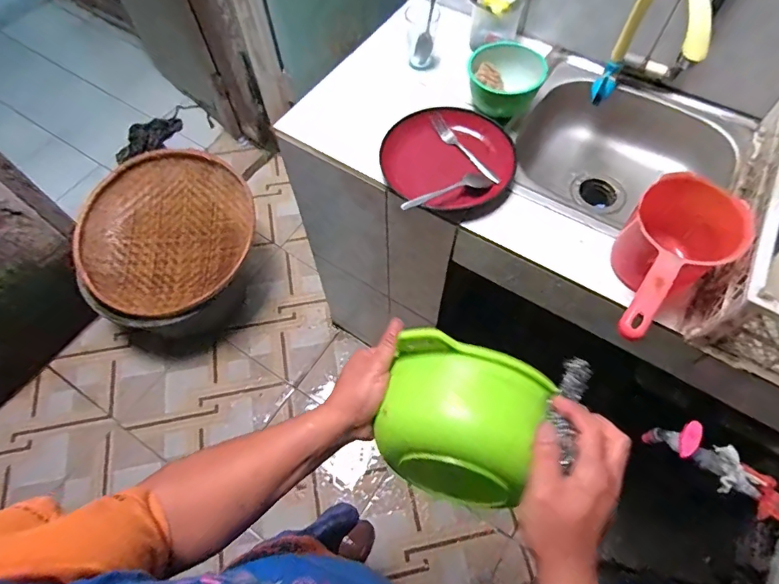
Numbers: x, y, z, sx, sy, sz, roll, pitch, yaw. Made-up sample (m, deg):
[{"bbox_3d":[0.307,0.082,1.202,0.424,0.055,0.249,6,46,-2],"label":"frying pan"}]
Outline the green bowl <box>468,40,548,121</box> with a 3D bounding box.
[{"bbox_3d":[0.211,-0.391,0.805,0.129,0.077,0.132,0,63,1],"label":"green bowl"}]

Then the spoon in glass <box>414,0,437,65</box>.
[{"bbox_3d":[0.077,-0.512,0.820,0.031,0.165,0.027,25,39,13],"label":"spoon in glass"}]

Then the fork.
[{"bbox_3d":[0.127,-0.244,0.768,0.022,0.024,0.182,-30,66,-14],"label":"fork"}]

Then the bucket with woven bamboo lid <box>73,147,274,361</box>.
[{"bbox_3d":[-0.688,-0.112,1.497,0.525,0.421,0.528,0,63,1],"label":"bucket with woven bamboo lid"}]

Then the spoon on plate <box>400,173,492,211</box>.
[{"bbox_3d":[0.090,-0.164,0.709,0.156,0.020,0.033,-21,64,-9],"label":"spoon on plate"}]

